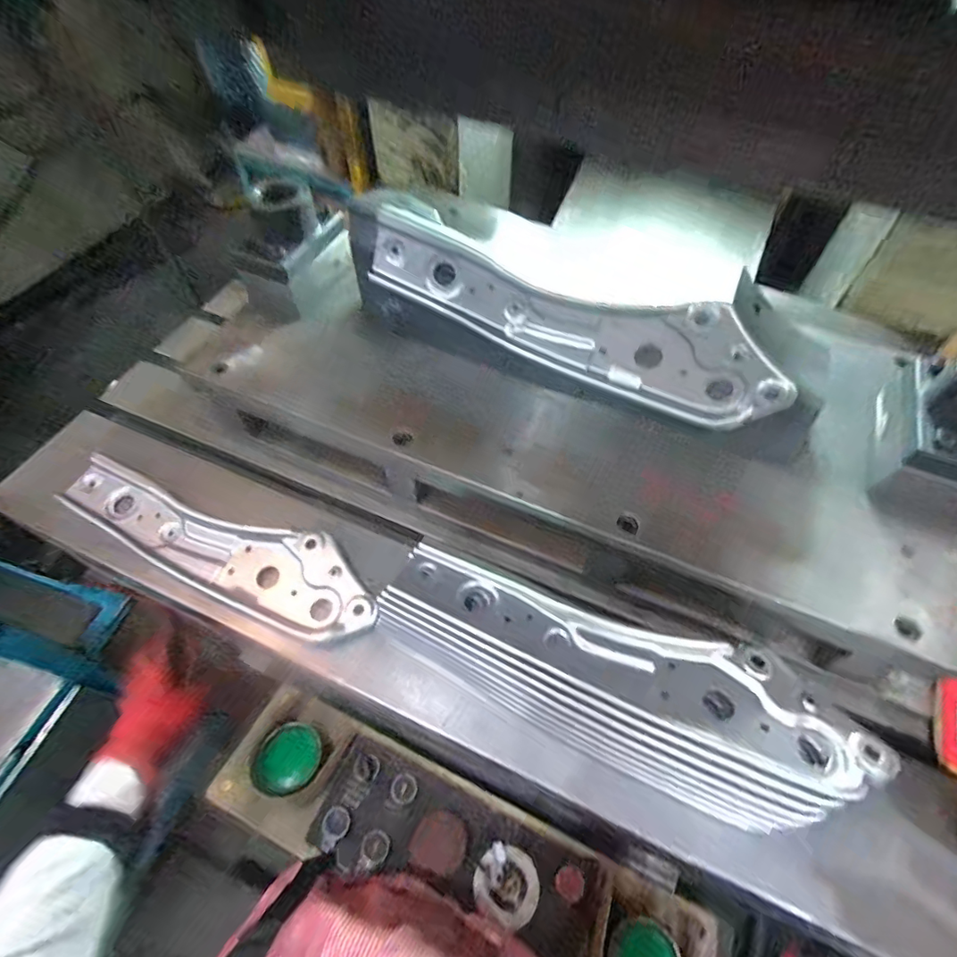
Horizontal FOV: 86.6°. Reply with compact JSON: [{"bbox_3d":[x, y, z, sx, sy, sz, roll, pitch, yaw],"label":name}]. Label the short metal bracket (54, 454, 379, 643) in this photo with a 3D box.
[{"bbox_3d":[-0.311,0.078,0.603,0.436,0.039,0.106,21,58,12],"label":"short metal bracket"}]

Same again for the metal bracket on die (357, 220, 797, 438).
[{"bbox_3d":[0.090,-0.154,0.519,0.424,0.109,0.039,22,59,13],"label":"metal bracket on die"}]

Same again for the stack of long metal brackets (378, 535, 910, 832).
[{"bbox_3d":[0.117,0.185,0.485,0.445,0.086,0.129,21,59,13],"label":"stack of long metal brackets"}]

